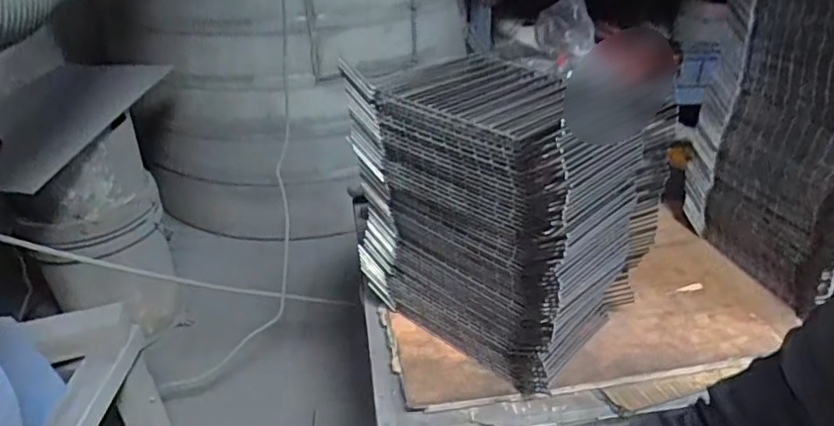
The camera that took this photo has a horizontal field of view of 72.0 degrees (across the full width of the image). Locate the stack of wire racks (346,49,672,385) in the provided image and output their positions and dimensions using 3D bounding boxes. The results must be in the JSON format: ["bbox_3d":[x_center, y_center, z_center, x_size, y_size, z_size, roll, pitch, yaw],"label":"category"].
[{"bbox_3d":[0.103,0.008,0.721,0.289,0.324,0.244,24,39,35],"label":"stack of wire racks"}]

